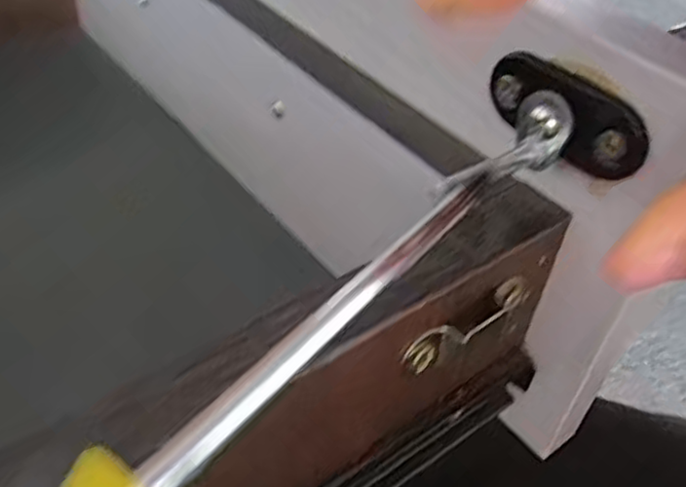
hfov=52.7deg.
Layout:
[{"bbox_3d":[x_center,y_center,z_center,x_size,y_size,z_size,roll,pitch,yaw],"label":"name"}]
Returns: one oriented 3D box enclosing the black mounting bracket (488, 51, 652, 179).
[{"bbox_3d":[0.050,-0.028,0.155,0.037,0.019,0.006,35,51,12],"label":"black mounting bracket"}]

